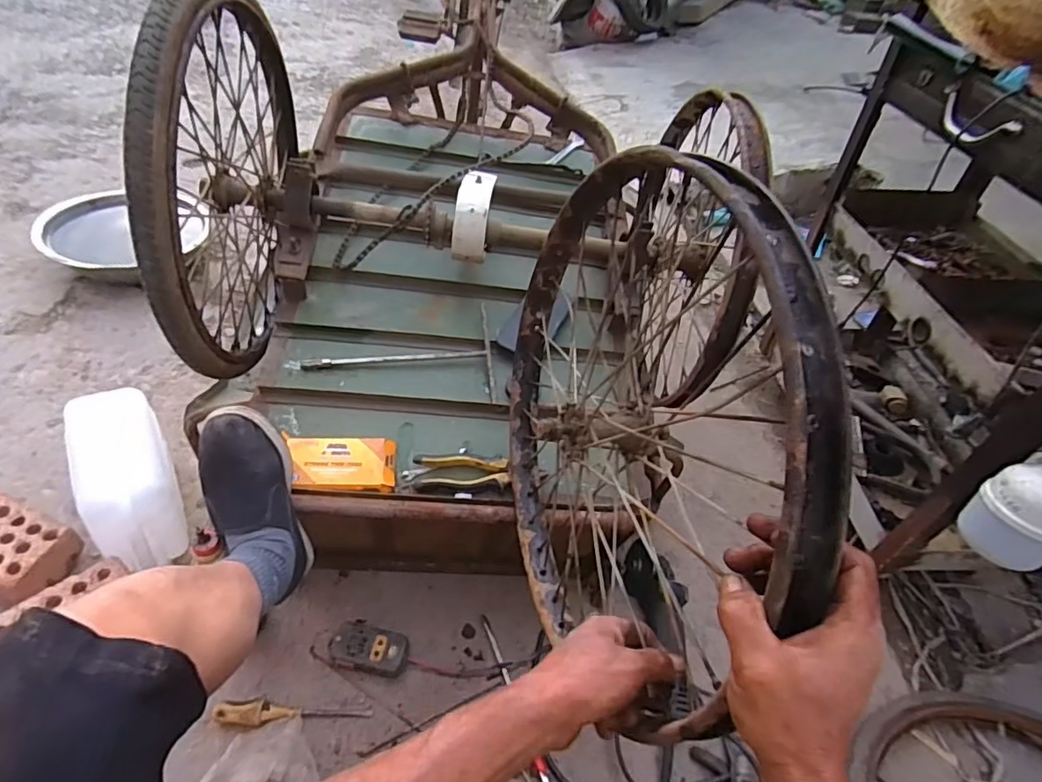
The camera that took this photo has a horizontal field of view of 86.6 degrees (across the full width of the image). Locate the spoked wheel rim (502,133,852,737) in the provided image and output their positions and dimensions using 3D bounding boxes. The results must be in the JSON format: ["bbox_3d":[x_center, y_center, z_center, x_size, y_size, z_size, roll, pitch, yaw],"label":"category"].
[{"bbox_3d":[0.080,0.032,0.555,0.120,0.504,0.516,-5,44,-12],"label":"spoked wheel rim"}]

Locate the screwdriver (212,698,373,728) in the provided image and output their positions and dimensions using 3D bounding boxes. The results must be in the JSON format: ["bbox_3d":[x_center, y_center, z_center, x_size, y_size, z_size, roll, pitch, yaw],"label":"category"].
[{"bbox_3d":[-0.327,0.465,0.798,0.211,0.022,0.031,10,41,-16],"label":"screwdriver"}]

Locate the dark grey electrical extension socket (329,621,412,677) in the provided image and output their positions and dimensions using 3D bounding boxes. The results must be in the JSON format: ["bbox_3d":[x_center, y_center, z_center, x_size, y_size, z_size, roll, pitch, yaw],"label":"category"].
[{"bbox_3d":[-0.239,0.407,0.867,0.124,0.039,0.071,16,45,5],"label":"dark grey electrical extension socket"}]

